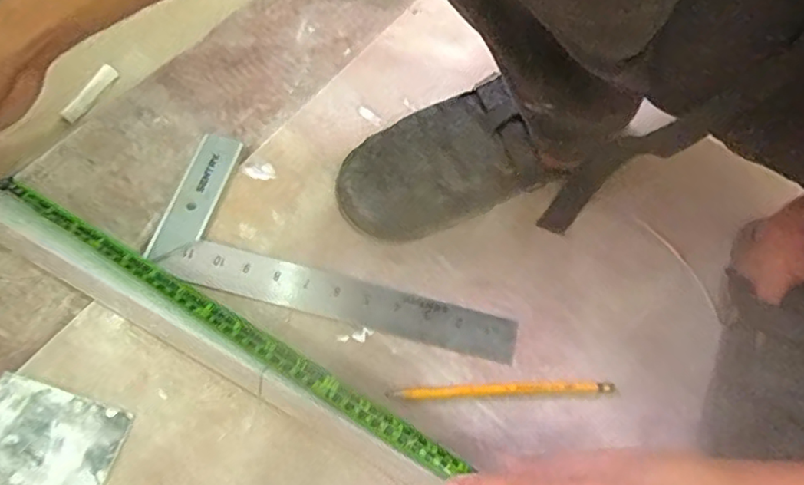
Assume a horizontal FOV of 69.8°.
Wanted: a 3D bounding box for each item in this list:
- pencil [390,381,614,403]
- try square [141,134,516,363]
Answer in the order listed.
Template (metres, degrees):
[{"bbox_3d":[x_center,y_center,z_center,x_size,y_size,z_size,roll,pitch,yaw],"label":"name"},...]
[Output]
[{"bbox_3d":[0.076,0.113,0.440,0.169,0.007,0.012,-1,63,-4],"label":"pencil"},{"bbox_3d":[-0.048,0.002,0.481,0.300,0.016,0.126,15,63,5],"label":"try square"}]

